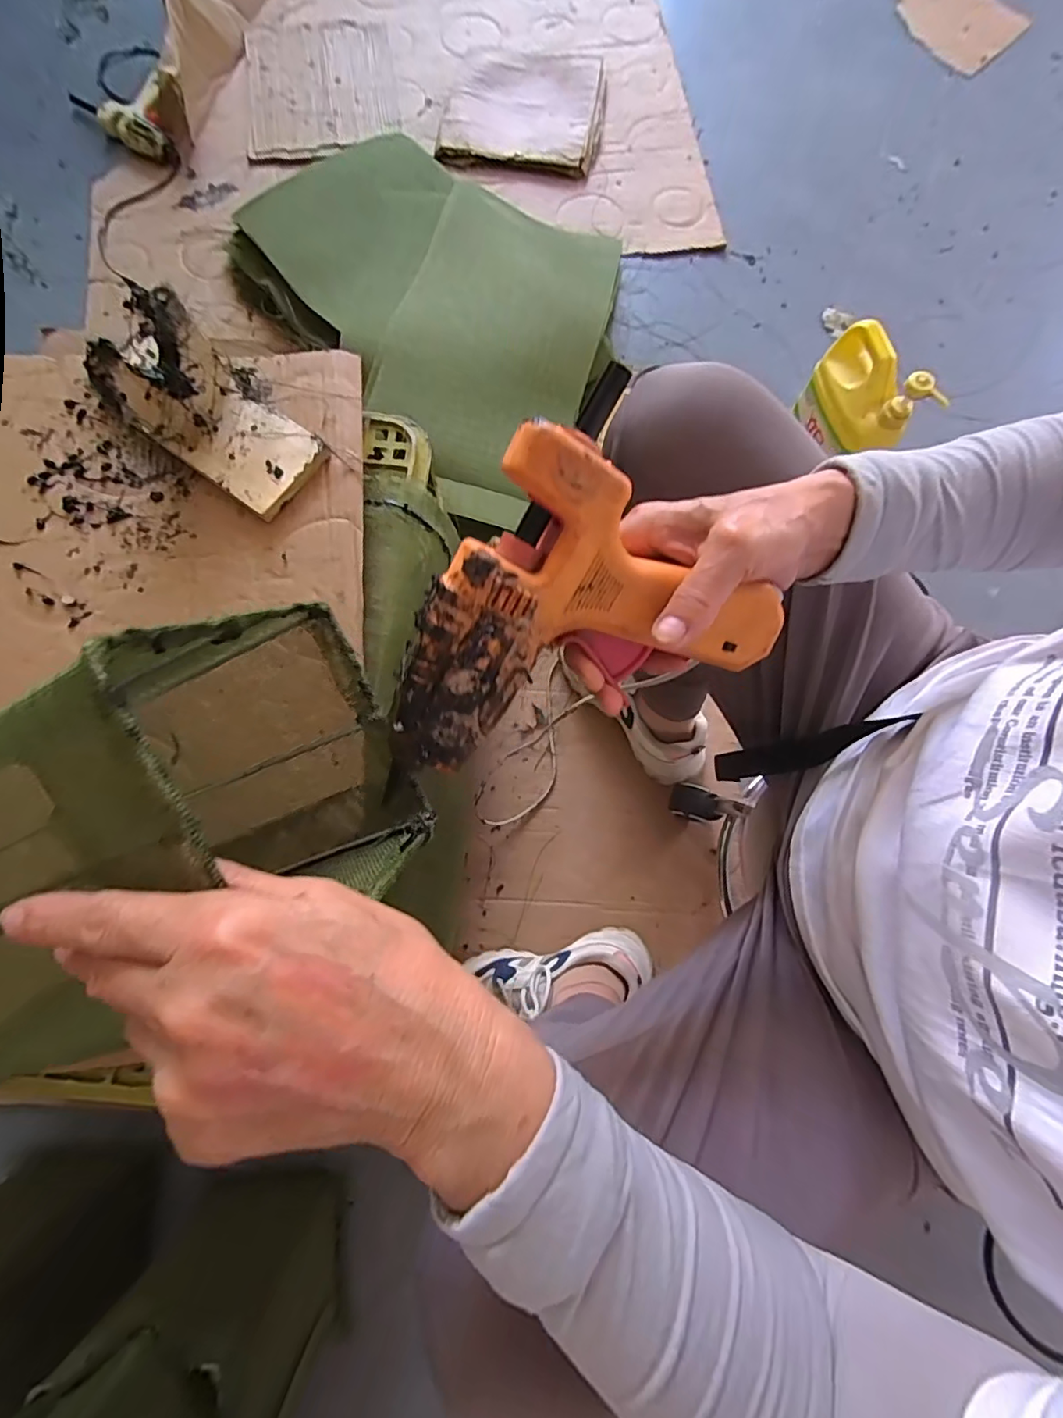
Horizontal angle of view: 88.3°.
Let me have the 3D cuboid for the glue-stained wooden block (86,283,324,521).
[{"bbox_3d":[-0.242,-0.225,0.418,0.123,0.092,0.089,35,80,7],"label":"glue-stained wooden block"}]

